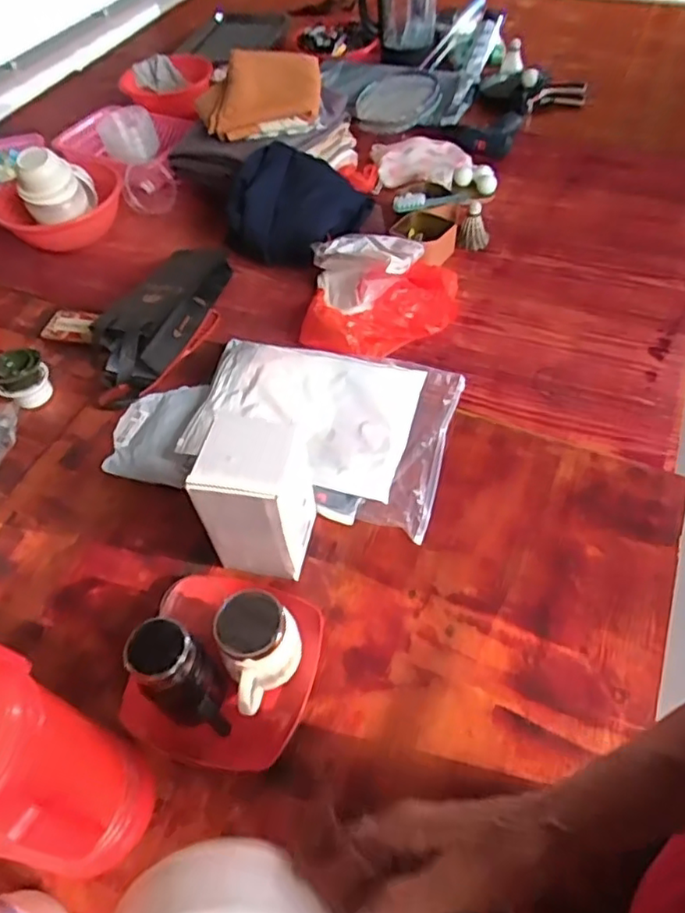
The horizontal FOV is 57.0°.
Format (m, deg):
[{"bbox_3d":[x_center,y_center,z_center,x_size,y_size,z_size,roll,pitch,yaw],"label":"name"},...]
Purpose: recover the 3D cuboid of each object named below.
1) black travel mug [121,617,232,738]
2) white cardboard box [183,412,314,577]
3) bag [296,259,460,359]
[{"bbox_3d":[-0.161,0.241,0.665,0.101,0.154,0.072,34,63,26],"label":"black travel mug"},{"bbox_3d":[-0.099,0.051,0.776,0.097,0.197,0.120,9,56,12],"label":"white cardboard box"},{"bbox_3d":[0.085,-0.243,1.066,0.295,0.070,0.161,-33,58,-17],"label":"bag"}]

